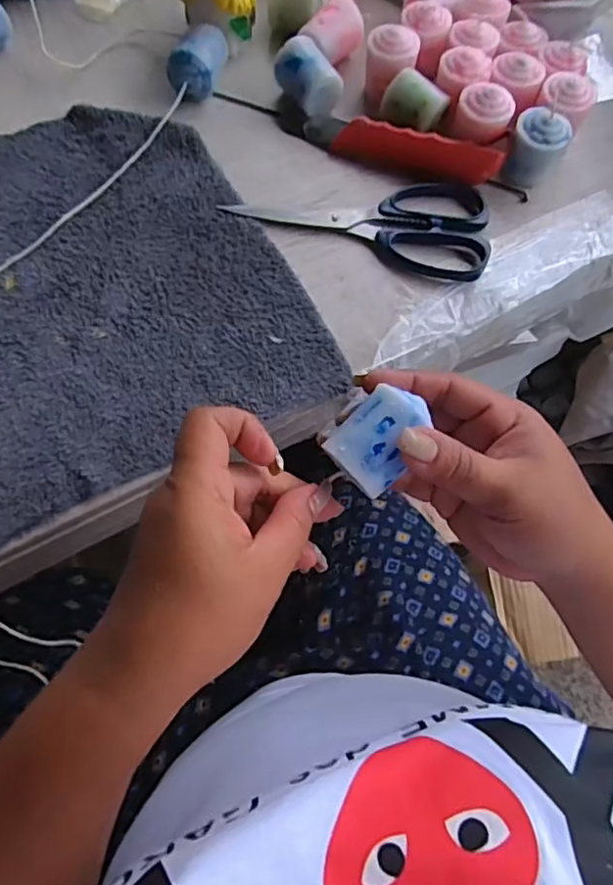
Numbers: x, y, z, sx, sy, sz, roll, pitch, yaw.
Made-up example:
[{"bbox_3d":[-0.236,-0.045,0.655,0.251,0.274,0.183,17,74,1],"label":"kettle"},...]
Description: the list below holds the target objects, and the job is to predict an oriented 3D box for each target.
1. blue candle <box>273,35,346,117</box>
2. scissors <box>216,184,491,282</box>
[{"bbox_3d":[0.002,-0.269,0.438,0.030,0.036,0.051,-36,74,-16],"label":"blue candle"},{"bbox_3d":[0.044,-0.164,0.408,0.175,0.011,0.072,19,68,5],"label":"scissors"}]

